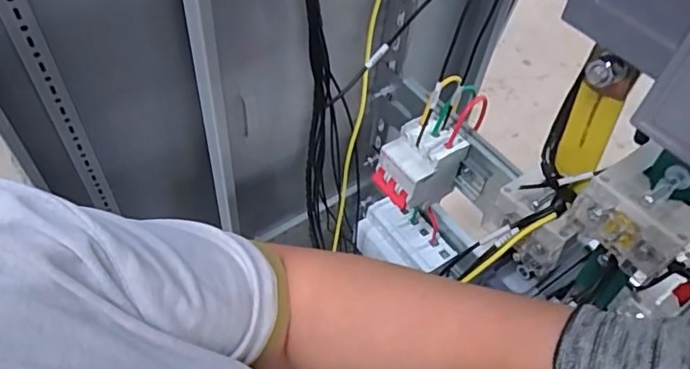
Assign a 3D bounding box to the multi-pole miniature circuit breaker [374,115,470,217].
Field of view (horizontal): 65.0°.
[{"bbox_3d":[0.073,-0.021,0.540,0.075,0.070,0.057,-27,58,-24],"label":"multi-pole miniature circuit breaker"}]

